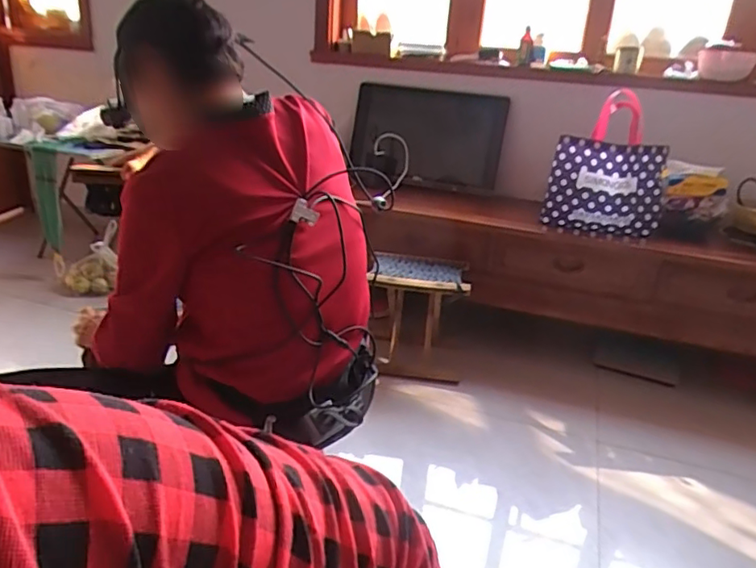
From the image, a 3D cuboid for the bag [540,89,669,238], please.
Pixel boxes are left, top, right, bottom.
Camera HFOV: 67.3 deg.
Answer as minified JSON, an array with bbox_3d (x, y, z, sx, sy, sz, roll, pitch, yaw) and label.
[{"bbox_3d":[0.678,-0.345,1.665,0.328,0.410,0.093,8,25,13],"label":"bag"}]

